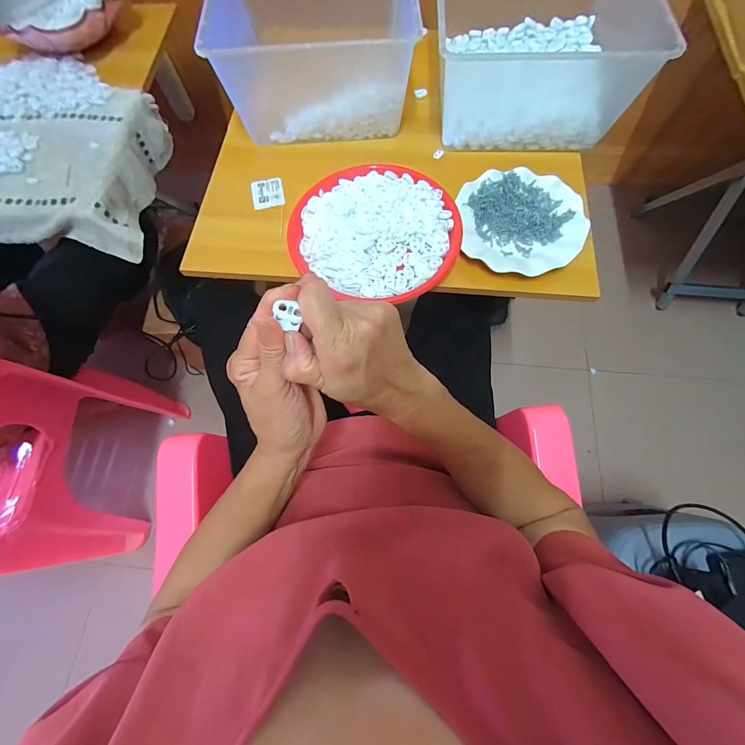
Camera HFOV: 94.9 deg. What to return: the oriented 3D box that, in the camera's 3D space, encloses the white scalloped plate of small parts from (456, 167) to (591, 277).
[{"bbox_3d":[0.209,-0.212,0.485,0.172,0.024,0.172,-1,71,2],"label":"white scalloped plate of small parts"}]

